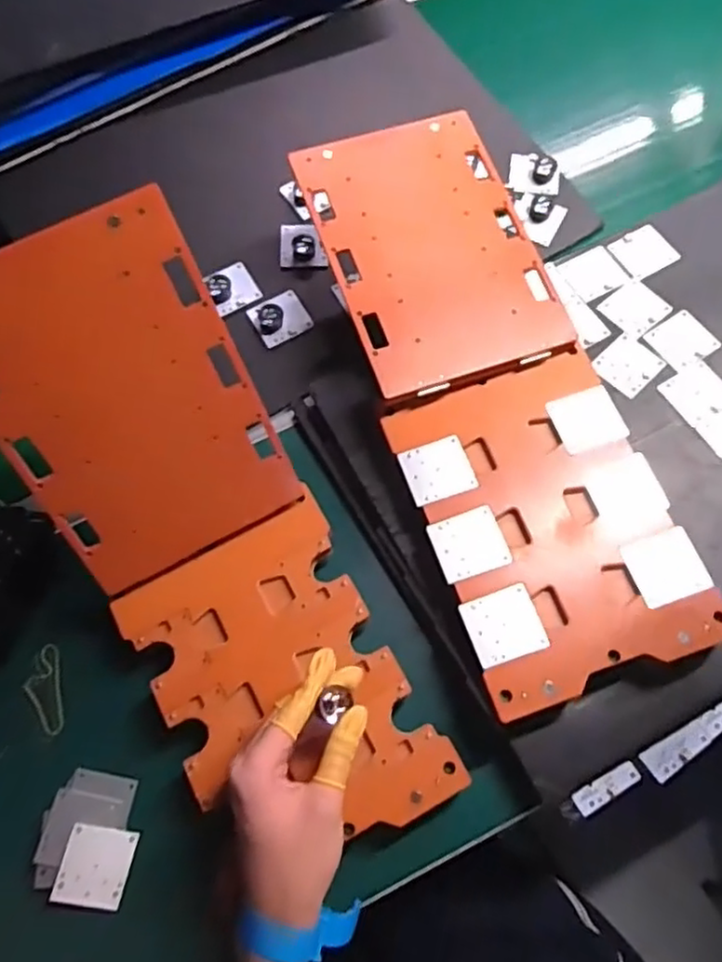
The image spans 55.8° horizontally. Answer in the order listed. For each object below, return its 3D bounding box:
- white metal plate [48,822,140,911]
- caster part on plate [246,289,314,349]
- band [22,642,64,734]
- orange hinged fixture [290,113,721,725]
[{"bbox_3d":[-0.182,0.264,0.468,0.045,0.004,0.050,16,75,-13],"label":"white metal plate"},{"bbox_3d":[-0.074,-0.151,0.631,0.050,0.015,0.046,-28,69,-8],"label":"caster part on plate"},{"bbox_3d":[-0.244,0.162,0.526,0.027,0.005,0.068,-14,68,-3],"label":"band"},{"bbox_3d":[0.092,-0.080,0.506,0.160,0.047,0.449,-18,68,-5],"label":"orange hinged fixture"}]

